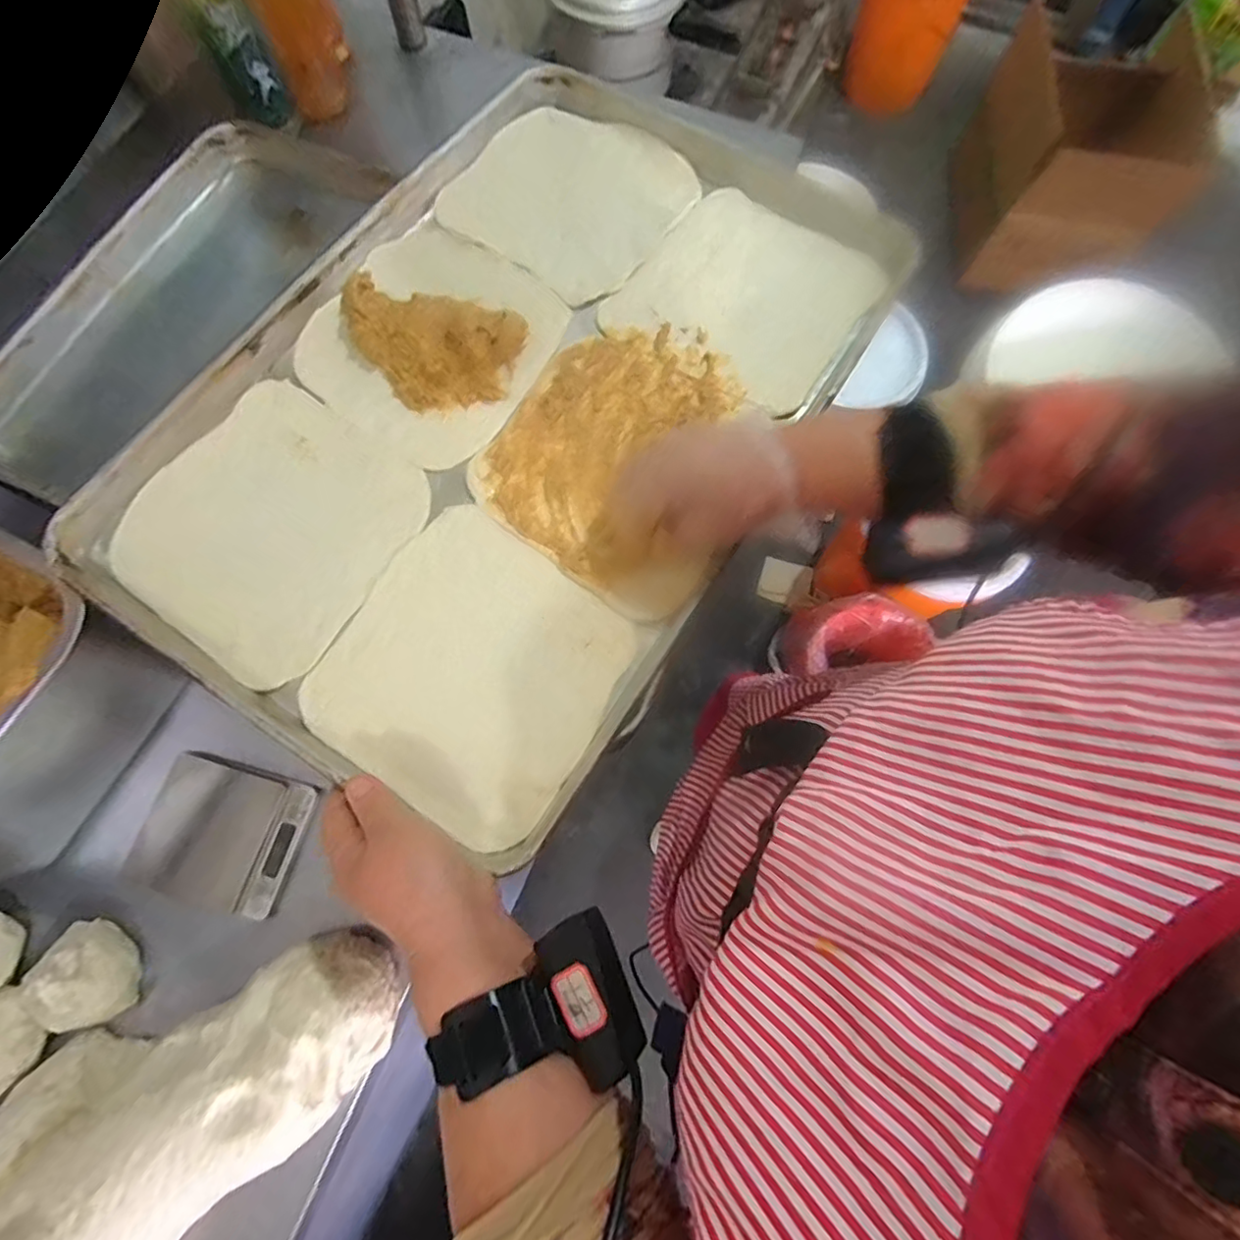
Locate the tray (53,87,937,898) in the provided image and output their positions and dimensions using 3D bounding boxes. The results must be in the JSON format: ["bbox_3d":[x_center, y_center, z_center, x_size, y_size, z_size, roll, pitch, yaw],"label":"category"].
[{"bbox_3d":[-0.067,-0.192,0.458,0.399,0.033,0.623,32,76,9],"label":"tray"}]

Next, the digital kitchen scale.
[{"bbox_3d":[-0.324,0.173,0.476,0.116,0.025,0.102,13,73,4],"label":"digital kitchen scale"}]

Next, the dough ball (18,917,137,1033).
[{"bbox_3d":[-0.407,0.272,0.436,0.071,0.040,0.067,0,73,0],"label":"dough ball"}]

